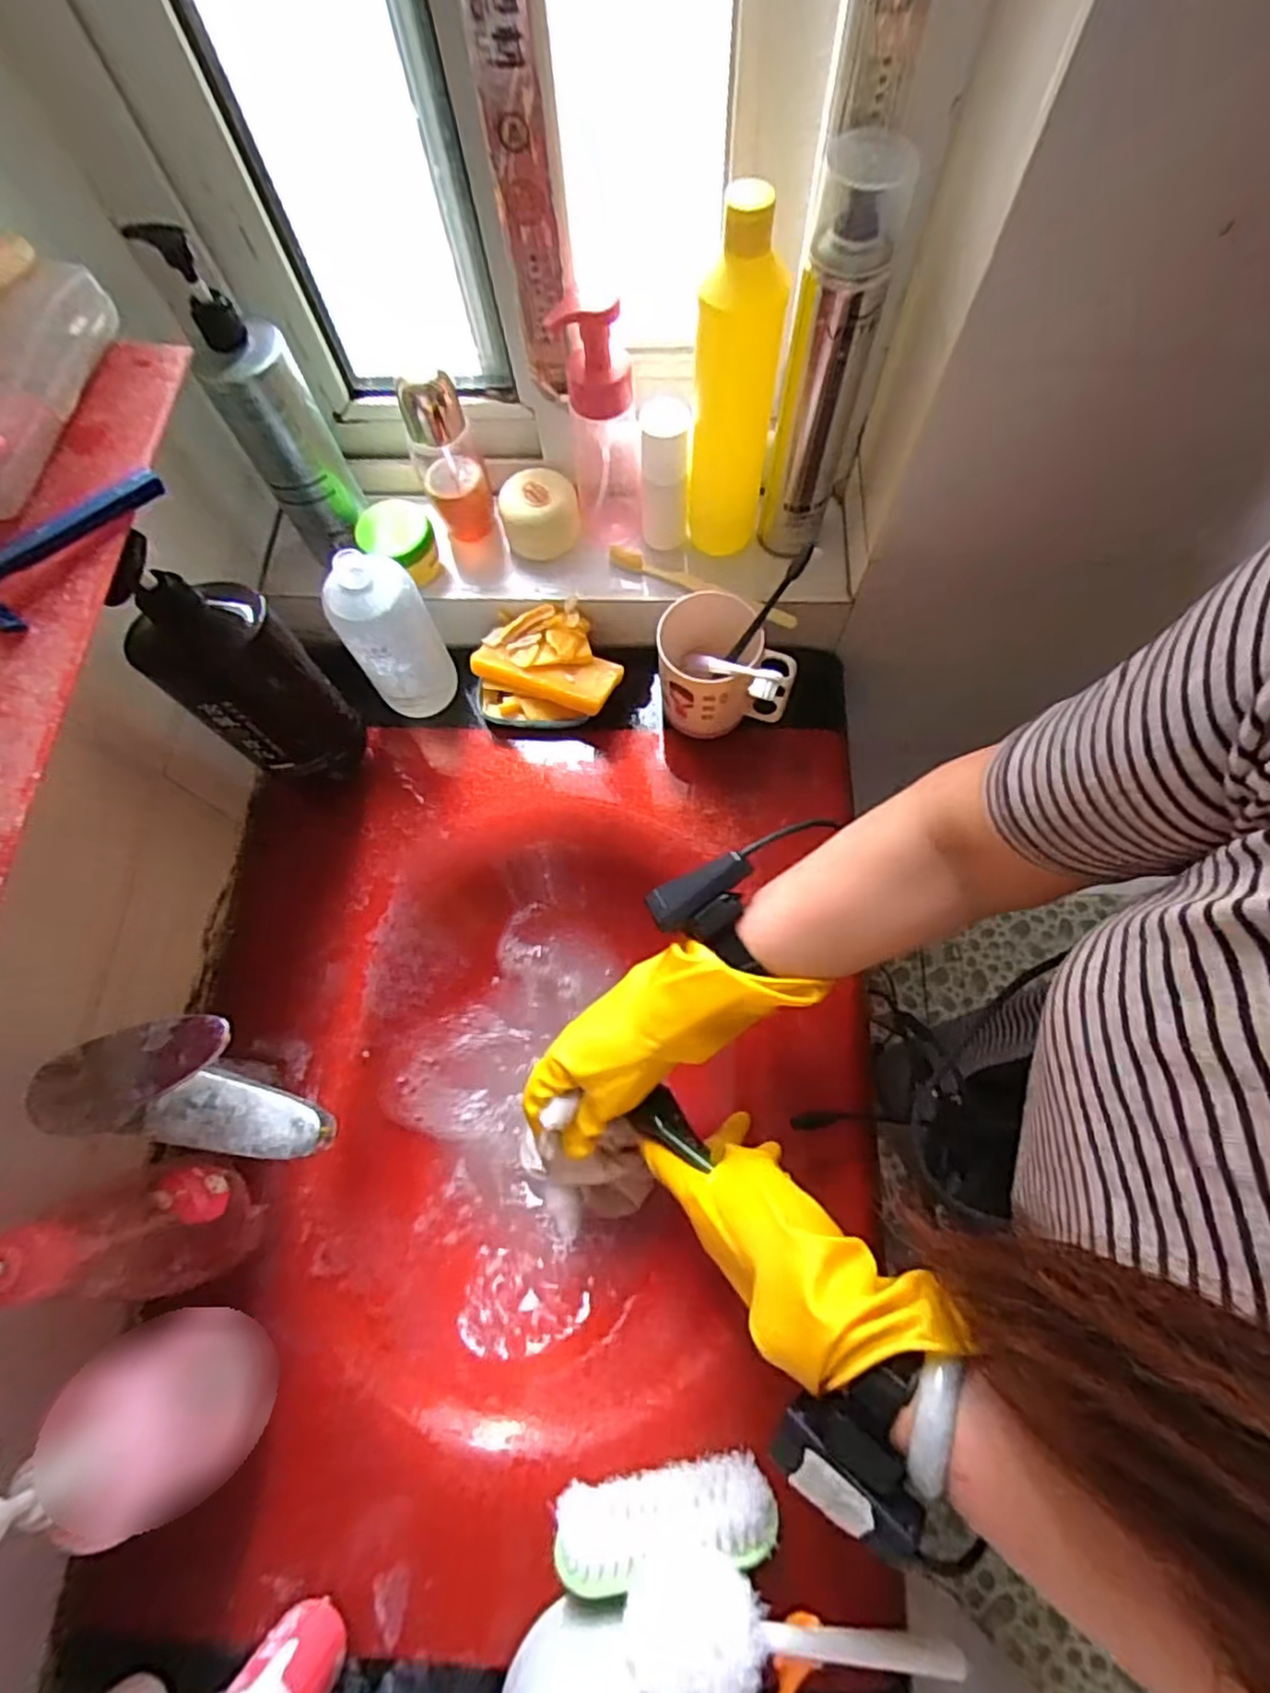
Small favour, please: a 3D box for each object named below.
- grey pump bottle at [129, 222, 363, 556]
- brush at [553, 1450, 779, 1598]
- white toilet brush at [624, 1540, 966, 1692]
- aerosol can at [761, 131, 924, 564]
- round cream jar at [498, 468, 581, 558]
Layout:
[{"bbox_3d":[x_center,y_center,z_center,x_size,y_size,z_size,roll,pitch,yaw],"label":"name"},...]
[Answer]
[{"bbox_3d":[-0.259,-0.310,0.498,0.062,0.210,0.054,-26,72,-7],"label":"grey pump bottle"},{"bbox_3d":[0.018,0.400,0.407,0.127,0.037,0.053,-12,34,1],"label":"brush"},{"bbox_3d":[0.097,0.439,0.386,0.211,0.065,0.054,26,71,-18],"label":"white toilet brush"},{"bbox_3d":[0.131,-0.320,0.484,0.058,0.250,0.055,17,72,8],"label":"aerosol can"},{"bbox_3d":[-0.078,-0.280,0.598,0.066,0.063,0.055,-8,71,-1],"label":"round cream jar"}]

